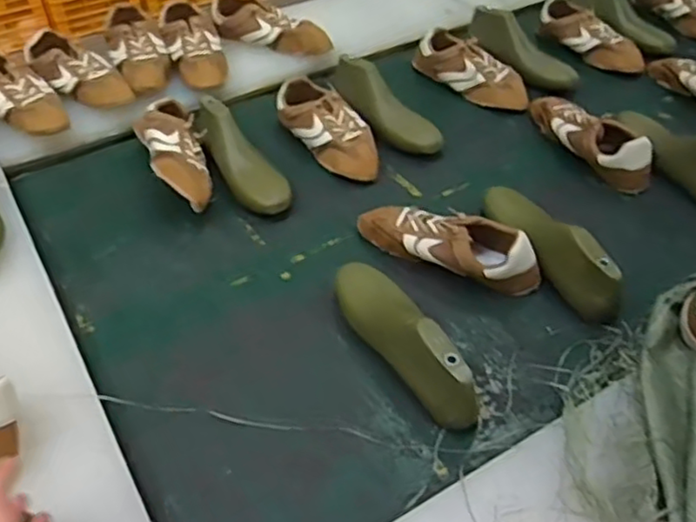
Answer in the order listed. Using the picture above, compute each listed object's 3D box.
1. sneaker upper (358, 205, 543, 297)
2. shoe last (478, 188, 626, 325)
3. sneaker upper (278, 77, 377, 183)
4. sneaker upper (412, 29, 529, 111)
[{"bbox_3d":[0.137,-0.021,0.942,0.273,0.078,0.078,16,48,16],"label":"sneaker upper"},{"bbox_3d":[0.282,-0.035,0.943,0.075,0.113,0.258,-15,47,-13],"label":"shoe last"},{"bbox_3d":[-0.029,-0.223,1.147,0.093,0.084,0.252,-30,52,-26],"label":"sneaker upper"},{"bbox_3d":[0.246,-0.370,1.307,0.253,0.080,0.083,35,52,17],"label":"sneaker upper"}]

